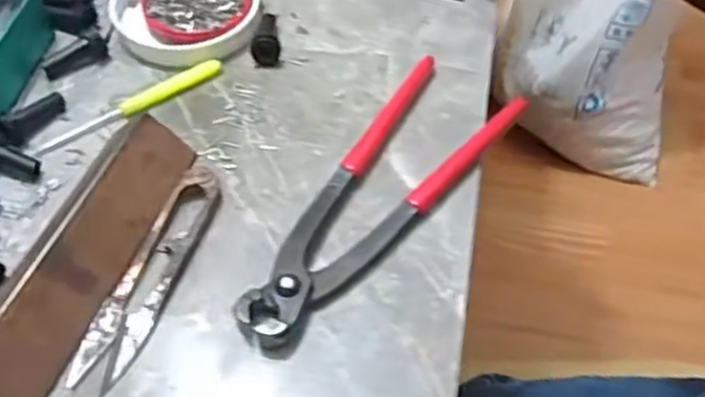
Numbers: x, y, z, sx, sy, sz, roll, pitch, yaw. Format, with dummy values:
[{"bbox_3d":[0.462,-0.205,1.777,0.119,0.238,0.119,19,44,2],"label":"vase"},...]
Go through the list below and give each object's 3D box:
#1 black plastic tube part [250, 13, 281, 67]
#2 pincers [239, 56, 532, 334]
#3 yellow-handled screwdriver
[{"bbox_3d":[-0.052,-0.098,0.432,0.016,0.014,0.043,-5,53,-4],"label":"black plastic tube part"},{"bbox_3d":[0.011,-0.006,0.364,0.069,0.024,0.192,31,58,21],"label":"pincers"},{"bbox_3d":[-0.123,-0.052,0.402,0.112,0.009,0.012,-31,59,-22],"label":"yellow-handled screwdriver"}]

